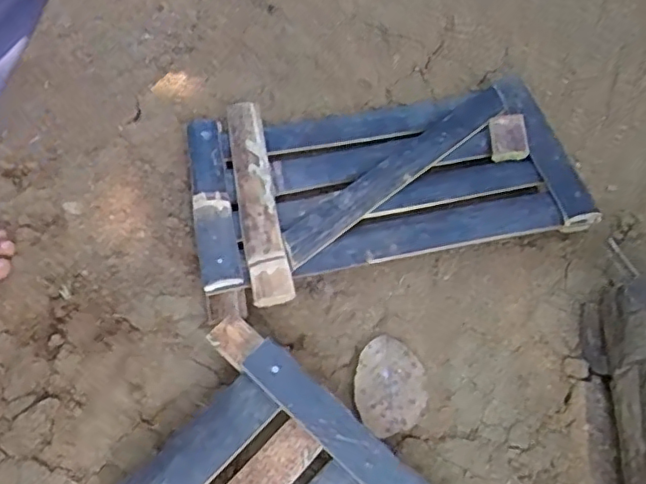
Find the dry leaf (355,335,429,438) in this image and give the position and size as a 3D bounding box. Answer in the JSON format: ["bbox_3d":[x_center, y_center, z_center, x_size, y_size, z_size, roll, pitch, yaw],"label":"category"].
[{"bbox_3d":[0.053,0.114,0.488,0.054,0.008,0.079,-7,58,-2],"label":"dry leaf"}]

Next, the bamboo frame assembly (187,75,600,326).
[{"bbox_3d":[0.052,-0.061,0.582,0.350,0.053,0.215,-14,59,-7],"label":"bamboo frame assembly"}]

